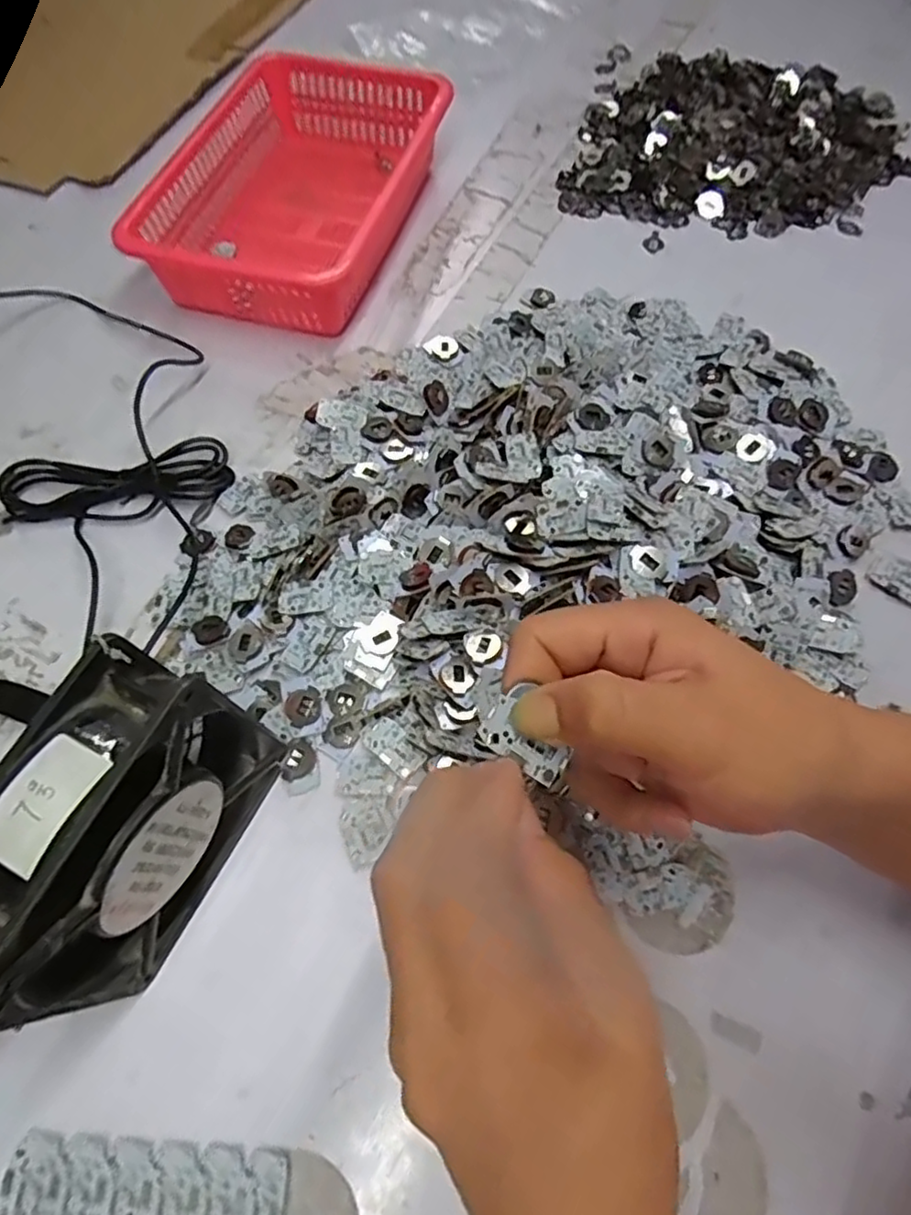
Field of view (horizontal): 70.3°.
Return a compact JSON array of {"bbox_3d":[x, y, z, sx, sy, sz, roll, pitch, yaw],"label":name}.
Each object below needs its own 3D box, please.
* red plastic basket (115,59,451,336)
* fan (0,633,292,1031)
[{"bbox_3d":[-0.115,-0.312,0.485,0.174,0.061,0.254,16,64,10],"label":"red plastic basket"},{"bbox_3d":[-0.127,0.088,0.255,0.043,0.120,0.126,25,66,14],"label":"fan"}]

